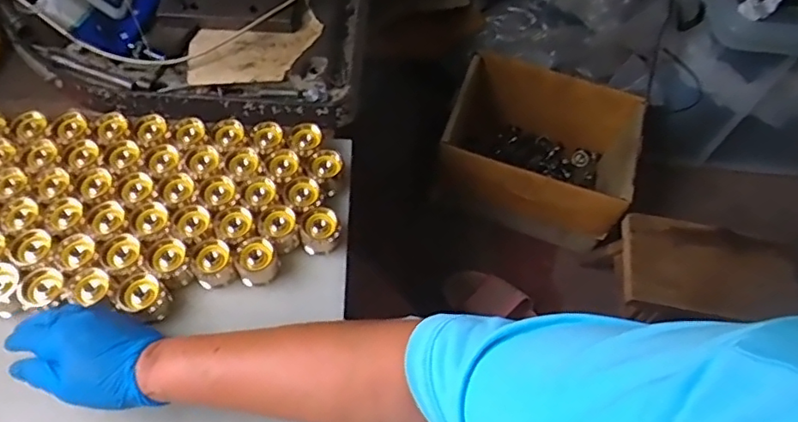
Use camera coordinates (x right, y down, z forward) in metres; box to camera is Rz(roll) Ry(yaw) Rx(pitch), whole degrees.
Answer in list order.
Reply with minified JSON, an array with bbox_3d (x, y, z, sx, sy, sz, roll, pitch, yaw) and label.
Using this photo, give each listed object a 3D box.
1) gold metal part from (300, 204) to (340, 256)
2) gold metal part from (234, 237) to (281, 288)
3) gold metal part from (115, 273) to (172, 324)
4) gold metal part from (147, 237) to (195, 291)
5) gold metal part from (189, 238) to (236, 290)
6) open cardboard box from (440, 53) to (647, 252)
[{"bbox_3d":[-0.082,0.021,0.605,0.037,0.036,0.044,-4,61,-6],"label":"gold metal part"},{"bbox_3d":[-0.145,0.052,0.590,0.041,0.043,0.033,-25,65,-17],"label":"gold metal part"},{"bbox_3d":[-0.245,0.086,0.560,0.036,0.051,0.035,2,60,-3],"label":"gold metal part"},{"bbox_3d":[-0.228,0.053,0.580,0.034,0.038,0.039,-22,64,-15],"label":"gold metal part"},{"bbox_3d":[-0.187,0.053,0.580,0.039,0.045,0.036,2,60,-3],"label":"gold metal part"},{"bbox_3d":[0.251,-0.097,1.066,0.340,0.209,0.236,21,61,8],"label":"open cardboard box"}]

